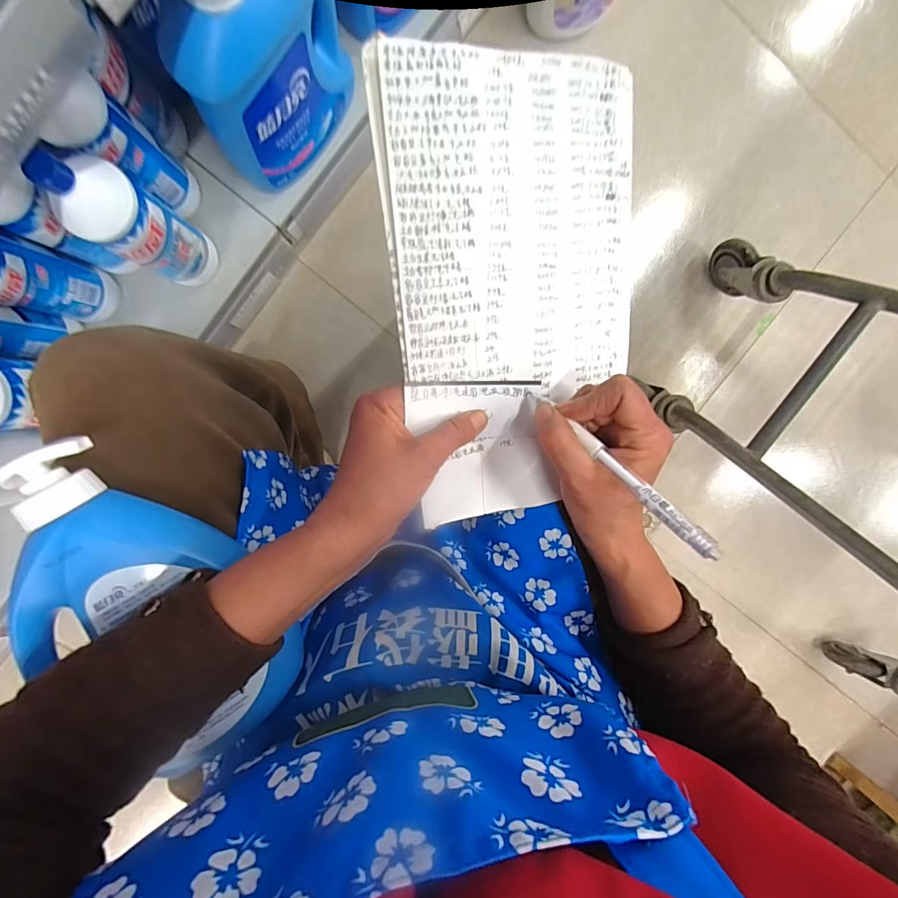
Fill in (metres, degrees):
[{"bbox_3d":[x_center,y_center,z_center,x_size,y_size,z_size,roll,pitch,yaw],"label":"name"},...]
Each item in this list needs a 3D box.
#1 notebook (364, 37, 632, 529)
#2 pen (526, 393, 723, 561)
[{"bbox_3d":[0.045,-0.095,0.288,0.157,0.007,0.275,-9,102,-13],"label":"notebook"},{"bbox_3d":[0.093,0.007,0.260,0.012,0.014,0.143,-41,57,1],"label":"pen"}]

